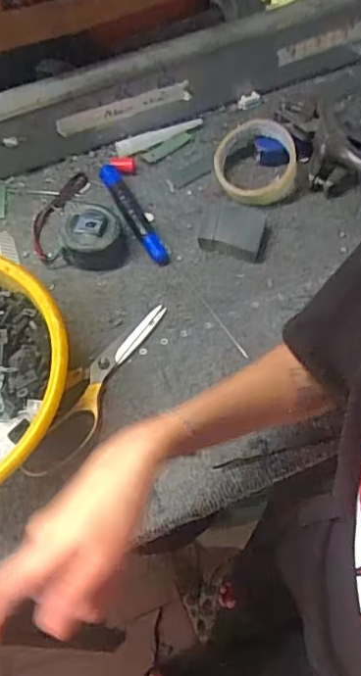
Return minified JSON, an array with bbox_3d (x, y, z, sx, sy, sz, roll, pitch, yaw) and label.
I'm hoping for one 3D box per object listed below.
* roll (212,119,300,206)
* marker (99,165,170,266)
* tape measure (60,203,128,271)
[{"bbox_3d":[0.085,-0.192,0.631,0.090,0.031,0.090,0,85,2],"label":"roll"},{"bbox_3d":[-0.053,-0.136,0.624,0.024,0.024,0.137,-25,65,-11],"label":"marker"},{"bbox_3d":[-0.089,-0.104,0.590,0.068,0.042,0.058,2,63,2],"label":"tape measure"}]

